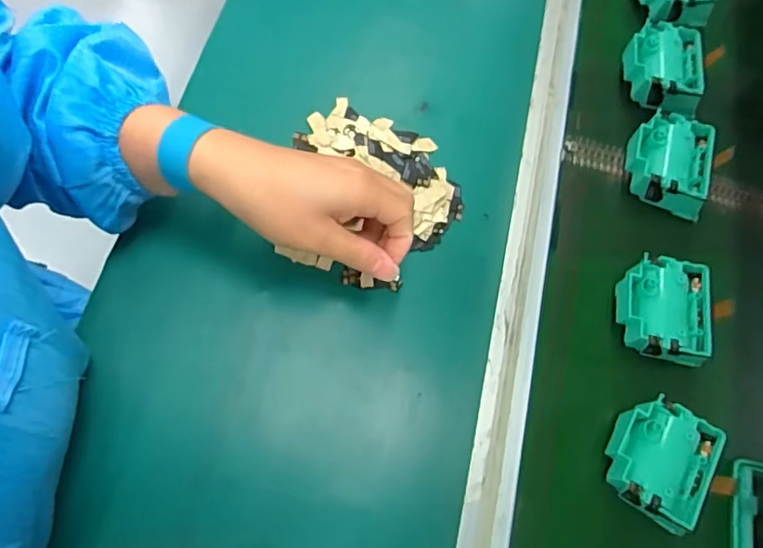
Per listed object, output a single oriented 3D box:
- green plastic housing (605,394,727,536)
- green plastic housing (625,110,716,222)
[{"bbox_3d":[0.199,0.135,0.382,0.072,0.042,0.076,27,64,11],"label":"green plastic housing"},{"bbox_3d":[0.253,-0.097,0.471,0.072,0.044,0.078,14,63,4],"label":"green plastic housing"}]

